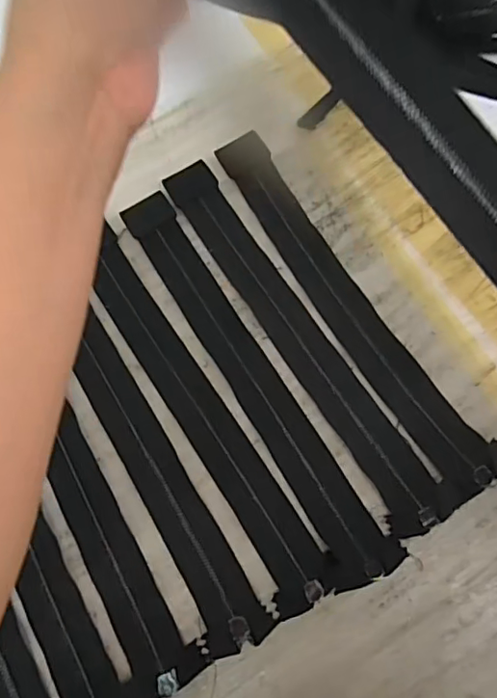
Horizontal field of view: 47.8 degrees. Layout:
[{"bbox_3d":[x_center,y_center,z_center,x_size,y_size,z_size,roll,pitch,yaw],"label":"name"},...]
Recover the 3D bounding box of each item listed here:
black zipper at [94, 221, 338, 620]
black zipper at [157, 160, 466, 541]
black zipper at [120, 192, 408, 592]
[{"bbox_3d":[-0.036,0.033,0.355,0.039,0.009,0.268,-32,69,-8],"label":"black zipper"},{"bbox_3d":[0.027,-0.016,0.368,0.036,0.010,0.292,-31,69,-4],"label":"black zipper"},{"bbox_3d":[-0.002,0.009,0.361,0.038,0.010,0.291,-29,69,-6],"label":"black zipper"}]

